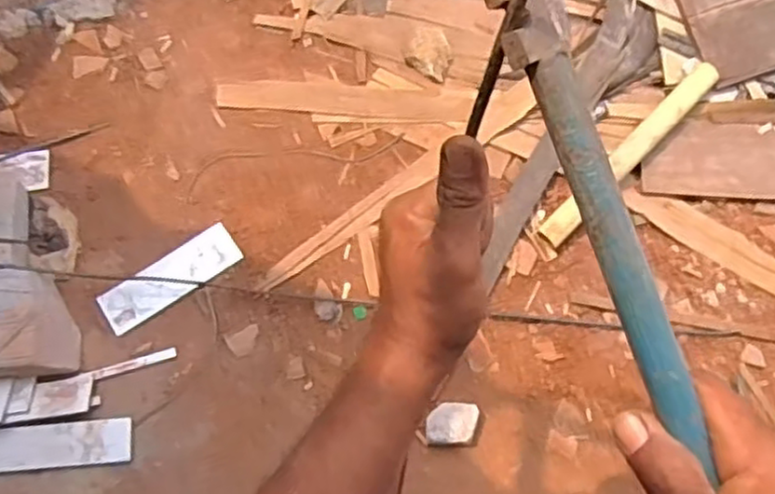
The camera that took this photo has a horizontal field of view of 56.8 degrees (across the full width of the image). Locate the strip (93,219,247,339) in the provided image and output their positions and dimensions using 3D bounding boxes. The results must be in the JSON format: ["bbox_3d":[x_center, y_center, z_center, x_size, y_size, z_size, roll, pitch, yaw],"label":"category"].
[{"bbox_3d":[-0.443,0.062,1.466,0.289,0.011,0.108,-36,73,-15],"label":"strip"}]

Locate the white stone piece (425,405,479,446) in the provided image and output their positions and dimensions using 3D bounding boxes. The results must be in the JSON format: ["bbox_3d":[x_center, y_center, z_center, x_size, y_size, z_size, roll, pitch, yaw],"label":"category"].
[{"bbox_3d":[0.128,0.338,1.365,0.098,0.037,0.076,-1,67,-1],"label":"white stone piece"}]

